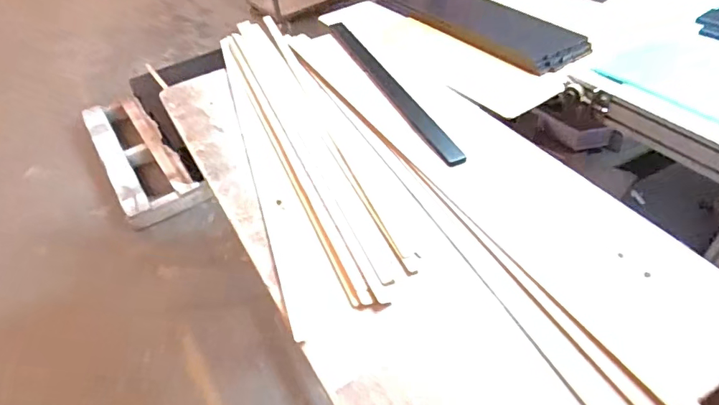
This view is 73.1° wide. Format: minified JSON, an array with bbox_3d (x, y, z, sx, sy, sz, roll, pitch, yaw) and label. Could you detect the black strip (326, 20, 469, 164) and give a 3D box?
[{"bbox_3d":[0.060,-0.314,1.231,0.043,0.013,0.755,-19,45,-10],"label":"black strip"}]

